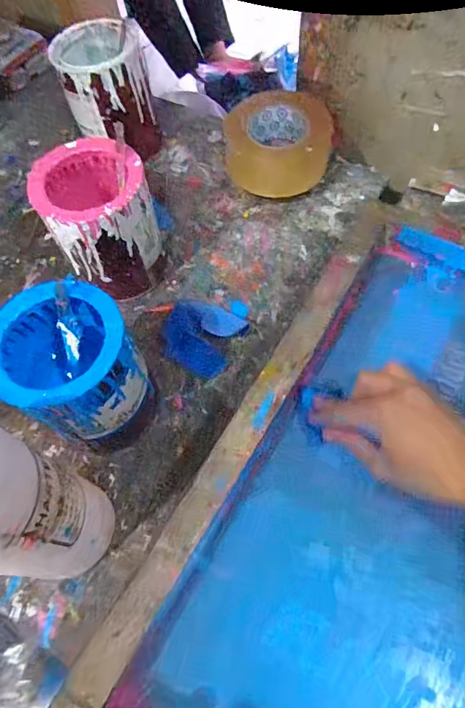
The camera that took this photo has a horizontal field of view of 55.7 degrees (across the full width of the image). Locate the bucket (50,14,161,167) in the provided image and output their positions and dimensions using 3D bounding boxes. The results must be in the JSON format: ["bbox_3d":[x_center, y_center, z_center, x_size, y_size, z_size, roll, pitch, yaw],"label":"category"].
[{"bbox_3d":[-0.164,-0.348,0.599,0.108,0.134,0.114,-2,62,3],"label":"bucket"}]

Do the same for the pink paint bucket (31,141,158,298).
[{"bbox_3d":[-0.140,-0.145,0.486,0.104,0.132,0.112,-2,62,3],"label":"pink paint bucket"}]

